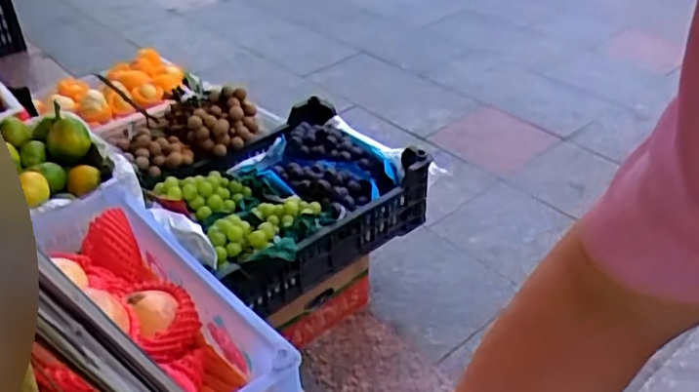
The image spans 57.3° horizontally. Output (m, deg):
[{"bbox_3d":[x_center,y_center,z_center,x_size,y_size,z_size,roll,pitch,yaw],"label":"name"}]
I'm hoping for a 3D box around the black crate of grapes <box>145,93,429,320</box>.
[{"bbox_3d":[-0.131,0.013,1.221,0.349,0.142,0.491,27,46,34],"label":"black crate of grapes"}]

